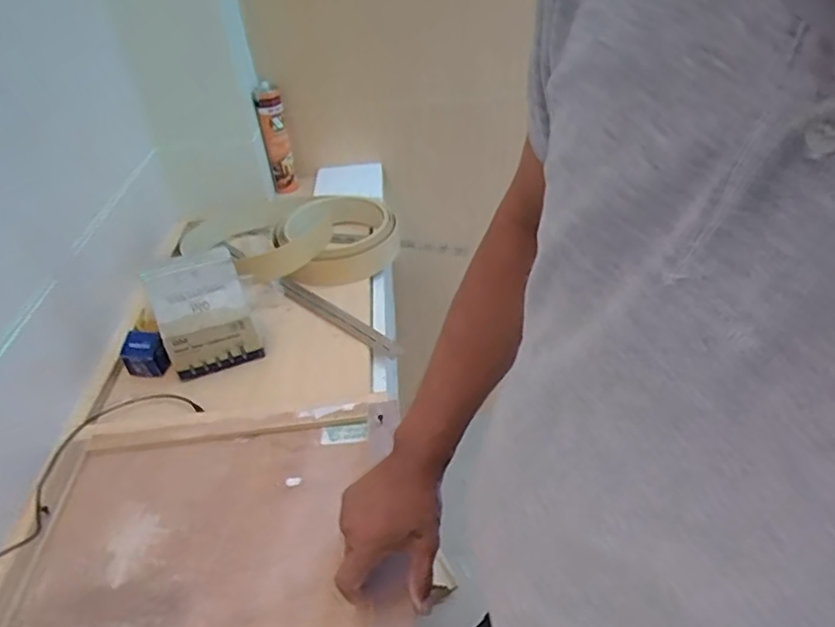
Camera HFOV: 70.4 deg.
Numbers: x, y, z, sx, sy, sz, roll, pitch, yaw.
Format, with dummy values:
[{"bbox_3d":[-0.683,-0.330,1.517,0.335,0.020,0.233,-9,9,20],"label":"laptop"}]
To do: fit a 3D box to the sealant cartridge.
[{"bbox_3d":[-0.292,-0.361,1.233,0.054,0.210,0.052,-11,38,-6],"label":"sealant cartridge"}]

